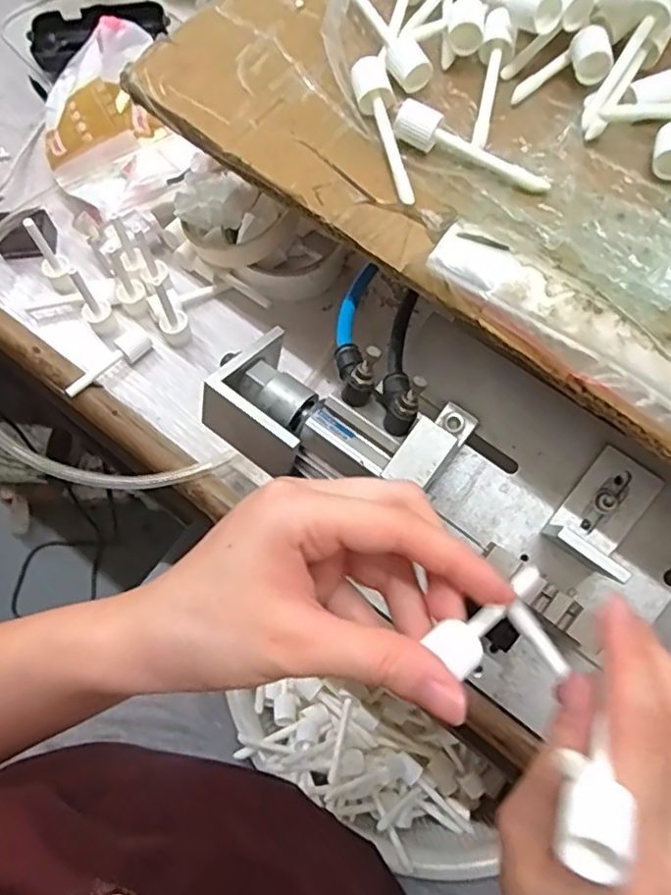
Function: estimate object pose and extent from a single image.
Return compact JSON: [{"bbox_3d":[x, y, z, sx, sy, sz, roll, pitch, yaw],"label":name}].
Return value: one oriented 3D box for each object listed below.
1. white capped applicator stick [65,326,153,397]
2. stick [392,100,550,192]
[{"bbox_3d":[-0.154,-0.056,0.423,0.015,0.017,0.065,43,76,14],"label":"white capped applicator stick"},{"bbox_3d":[0.069,-0.151,0.310,0.082,0.018,0.013,23,72,8],"label":"stick"}]

